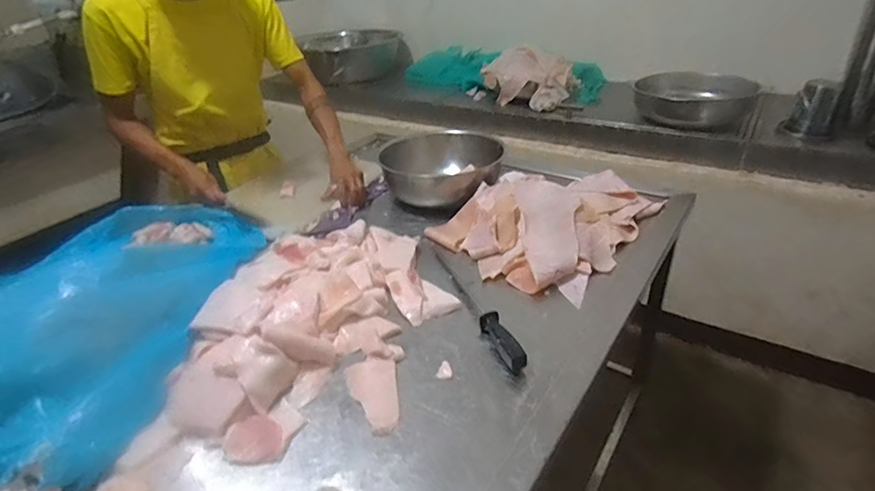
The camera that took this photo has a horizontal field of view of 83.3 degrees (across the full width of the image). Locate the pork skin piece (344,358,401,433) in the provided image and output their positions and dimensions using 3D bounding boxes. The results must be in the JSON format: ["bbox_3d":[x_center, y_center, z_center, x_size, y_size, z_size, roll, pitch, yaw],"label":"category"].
[{"bbox_3d":[-0.092,0.223,0.746,0.074,0.015,0.137,-14,33,-16],"label":"pork skin piece"}]

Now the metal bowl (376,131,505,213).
[{"bbox_3d":[0.015,-0.198,1.306,0.286,0.101,0.286,6,34,11],"label":"metal bowl"}]

